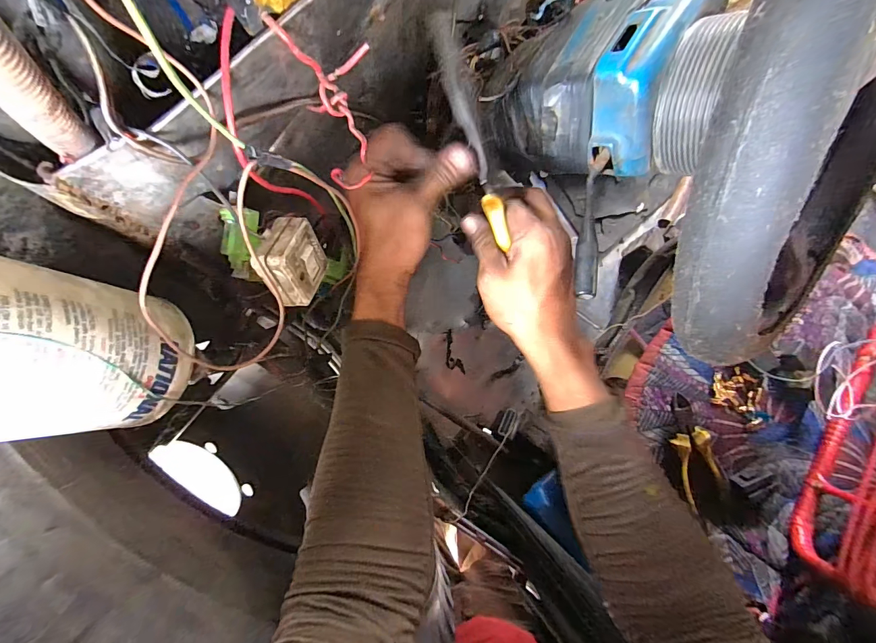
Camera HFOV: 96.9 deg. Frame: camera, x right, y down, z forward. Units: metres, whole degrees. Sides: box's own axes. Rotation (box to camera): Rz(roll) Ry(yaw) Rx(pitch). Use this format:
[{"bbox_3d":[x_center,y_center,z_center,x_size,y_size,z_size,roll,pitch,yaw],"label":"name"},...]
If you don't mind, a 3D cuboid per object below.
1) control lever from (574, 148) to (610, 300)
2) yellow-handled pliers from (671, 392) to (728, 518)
[{"bbox_3d":[0.117,-0.077,0.297,0.016,0.011,0.119,9,82,0],"label":"control lever"},{"bbox_3d":[0.319,0.161,0.479,0.049,0.017,0.142,-15,82,-3],"label":"yellow-handled pliers"}]

